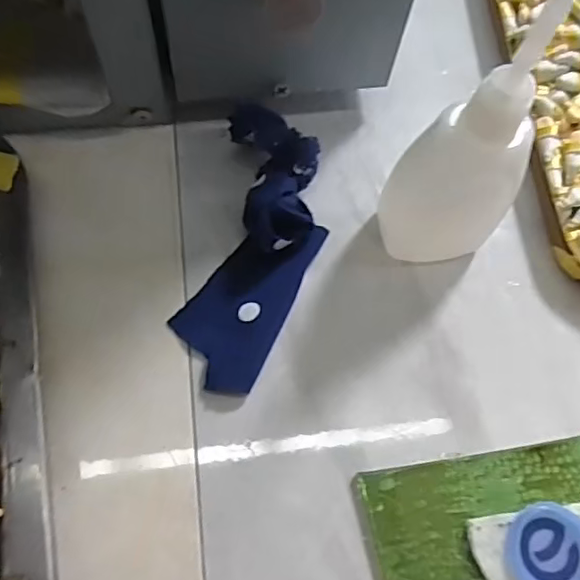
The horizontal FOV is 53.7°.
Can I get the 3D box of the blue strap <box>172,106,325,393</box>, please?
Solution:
[{"bbox_3d":[-0.012,-0.018,0.210,0.041,0.021,0.106,15,69,4],"label":"blue strap"}]

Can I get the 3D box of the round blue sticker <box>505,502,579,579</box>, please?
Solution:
[{"bbox_3d":[0.081,0.081,0.179,0.025,0.004,0.027,1,69,-2],"label":"round blue sticker"}]

